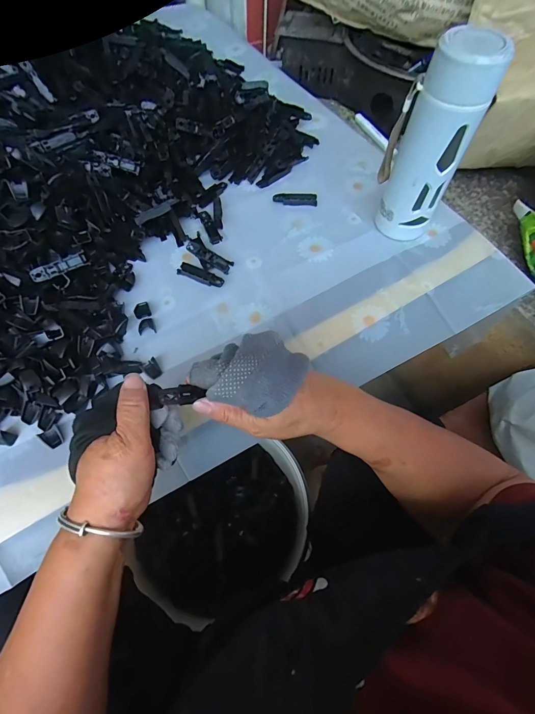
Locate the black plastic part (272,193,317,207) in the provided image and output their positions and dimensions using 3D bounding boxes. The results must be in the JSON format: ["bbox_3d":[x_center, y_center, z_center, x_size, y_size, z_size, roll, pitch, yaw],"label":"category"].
[{"bbox_3d":[0.041,-0.234,0.520,0.065,0.006,0.023,5,64,2],"label":"black plastic part"}]

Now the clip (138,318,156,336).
[{"bbox_3d":[-0.148,-0.038,0.422,0.020,0.010,0.021,-21,66,-10],"label":"clip"}]

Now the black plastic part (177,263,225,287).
[{"bbox_3d":[-0.088,-0.107,0.456,0.065,0.005,0.019,24,66,11],"label":"black plastic part"}]

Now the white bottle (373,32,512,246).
[{"bbox_3d":[0.187,-0.239,0.409,0.063,0.207,0.072,-20,65,-8],"label":"white bottle"}]

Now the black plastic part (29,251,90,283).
[{"bbox_3d":[-0.248,-0.107,0.418,0.065,0.009,0.017,-26,95,-15],"label":"black plastic part"}]

